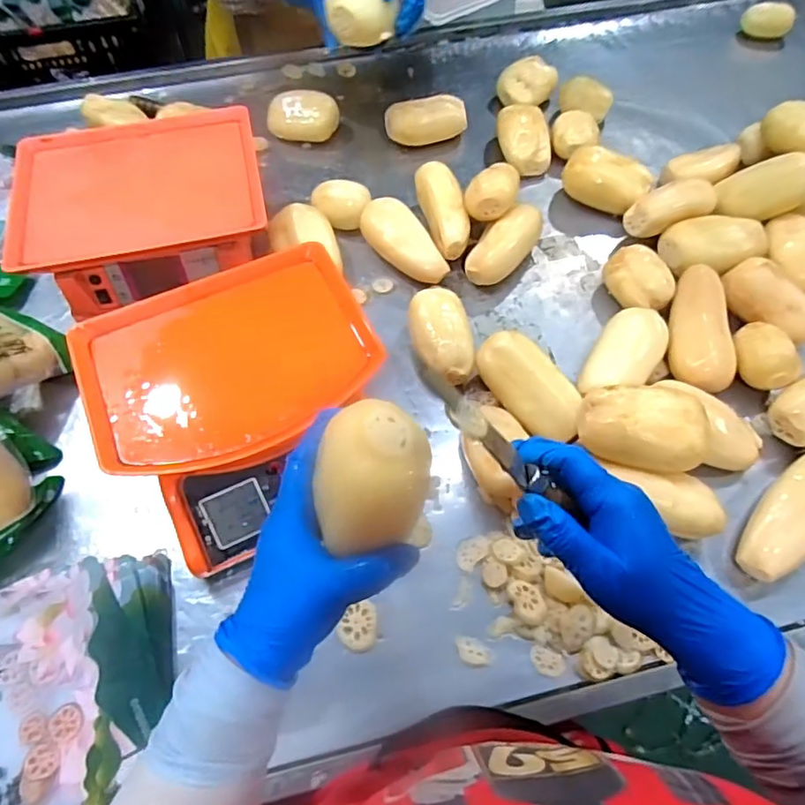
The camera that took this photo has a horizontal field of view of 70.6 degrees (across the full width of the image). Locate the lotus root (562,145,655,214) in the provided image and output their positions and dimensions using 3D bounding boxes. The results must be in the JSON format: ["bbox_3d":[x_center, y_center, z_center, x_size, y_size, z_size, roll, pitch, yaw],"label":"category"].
[{"bbox_3d":[0.294,-0.319,0.826,0.121,0.069,0.073,29,65,16],"label":"lotus root"}]

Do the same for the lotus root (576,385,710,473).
[{"bbox_3d":[0.242,0.029,0.582,0.117,0.056,0.084,8,61,5],"label":"lotus root"}]

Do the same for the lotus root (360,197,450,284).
[{"bbox_3d":[-0.001,-0.213,0.775,0.064,0.054,0.148,-30,64,-16],"label":"lotus root"}]

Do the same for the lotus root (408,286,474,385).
[{"bbox_3d":[0.048,-0.076,0.698,0.072,0.052,0.124,-10,61,-5],"label":"lotus root"}]

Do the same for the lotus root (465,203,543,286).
[{"bbox_3d":[0.141,-0.216,0.779,0.065,0.060,0.136,33,66,18],"label":"lotus root"}]

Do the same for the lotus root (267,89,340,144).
[{"bbox_3d":[-0.160,-0.458,0.918,0.113,0.056,0.071,4,60,3],"label":"lotus root"}]

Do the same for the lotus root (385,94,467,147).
[{"bbox_3d":[0.041,-0.448,0.912,0.131,0.060,0.065,-21,62,-11],"label":"lotus root"}]

